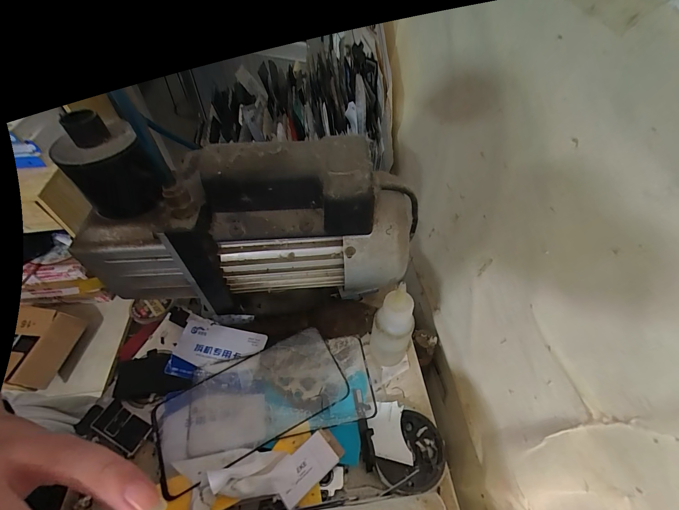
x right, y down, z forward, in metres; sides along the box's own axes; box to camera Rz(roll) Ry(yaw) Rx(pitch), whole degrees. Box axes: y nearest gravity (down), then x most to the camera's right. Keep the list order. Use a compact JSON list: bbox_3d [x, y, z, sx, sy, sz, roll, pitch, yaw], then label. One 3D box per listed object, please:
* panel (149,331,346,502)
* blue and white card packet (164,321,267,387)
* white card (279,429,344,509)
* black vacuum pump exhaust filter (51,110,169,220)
[{"bbox_3d":[-0.075,0.125,0.268,0.156,0.007,0.074,-24,58,-14],"label":"panel"},{"bbox_3d":[-0.118,0.094,0.296,0.084,0.009,0.054,11,53,7],"label":"blue and white card packet"},{"bbox_3d":[-0.023,0.159,0.237,0.052,0.009,0.028,-33,60,-24],"label":"white card"},{"bbox_3d":[-0.161,-0.060,0.221,0.050,0.065,0.051,38,60,25],"label":"black vacuum pump exhaust filter"}]

